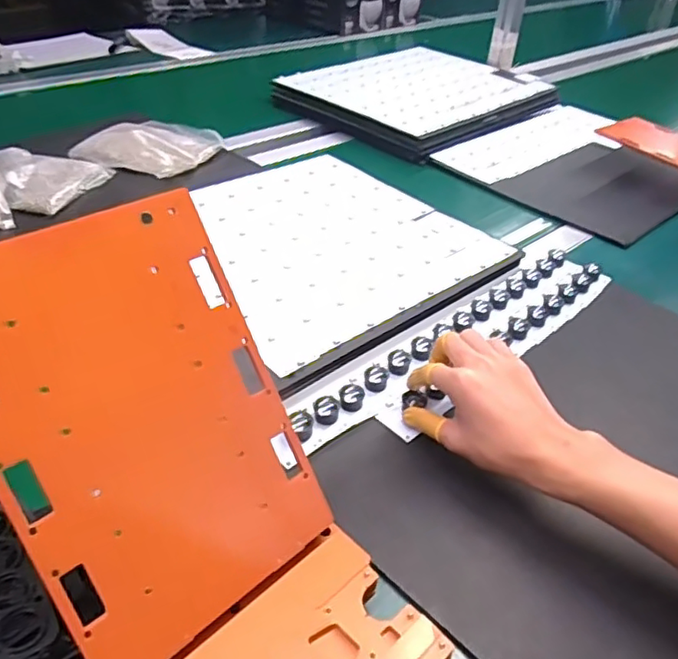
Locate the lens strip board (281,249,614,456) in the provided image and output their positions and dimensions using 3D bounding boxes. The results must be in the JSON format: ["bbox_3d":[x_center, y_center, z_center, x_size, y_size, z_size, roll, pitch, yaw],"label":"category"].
[{"bbox_3d":[0.129,0.005,0.617,0.434,0.024,0.102,-25,45,-32],"label":"lens strip board"}]

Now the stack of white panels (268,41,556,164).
[{"bbox_3d":[0.158,-0.458,1.199,0.364,0.064,0.482,32,46,30],"label":"stack of white panels"}]

